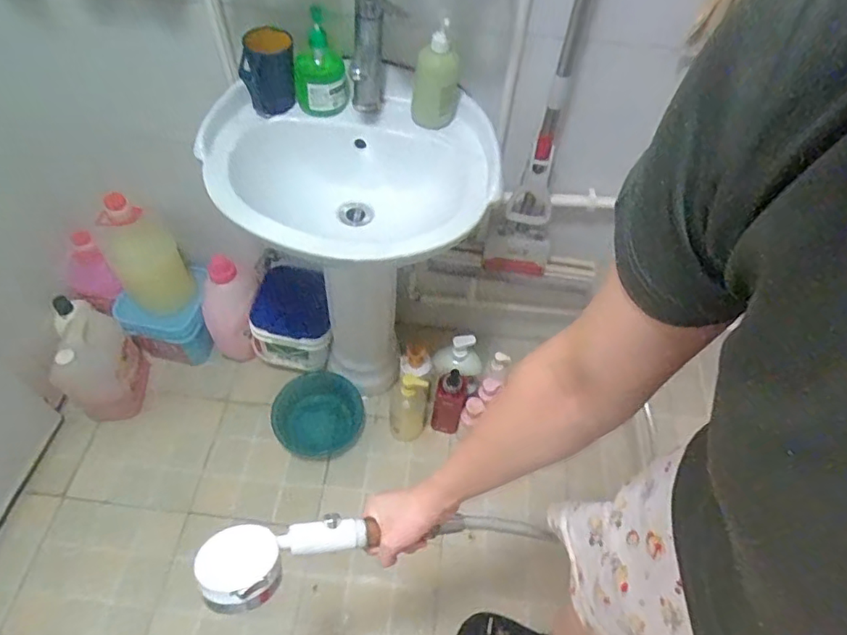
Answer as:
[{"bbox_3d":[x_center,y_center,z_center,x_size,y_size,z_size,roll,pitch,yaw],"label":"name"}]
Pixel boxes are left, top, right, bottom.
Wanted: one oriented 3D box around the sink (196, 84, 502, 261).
[{"bbox_3d":[-0.110,-0.202,0.929,0.451,0.199,0.353,0,56,-5],"label":"sink"}]

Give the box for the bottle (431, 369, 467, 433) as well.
[{"bbox_3d":[0.062,0.207,1.353,0.072,0.232,0.054,13,56,4],"label":"bottle"}]

